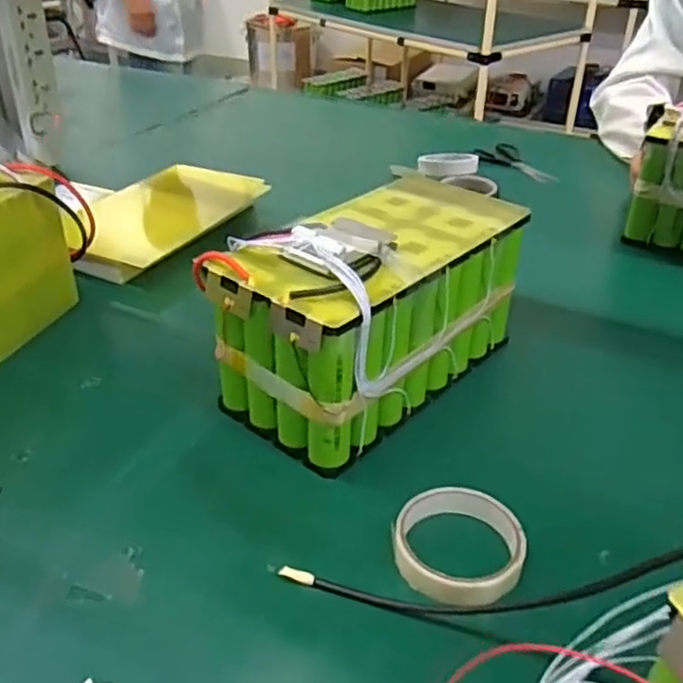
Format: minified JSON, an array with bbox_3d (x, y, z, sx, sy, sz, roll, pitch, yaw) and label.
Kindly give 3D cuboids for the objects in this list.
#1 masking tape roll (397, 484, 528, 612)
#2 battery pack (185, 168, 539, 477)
[{"bbox_3d":[0.081,0.140,0.482,0.087,0.029,0.074,13,37,18],"label":"masking tape roll"},{"bbox_3d":[0.033,-0.035,0.624,0.138,0.156,0.274,28,43,33],"label":"battery pack"}]

